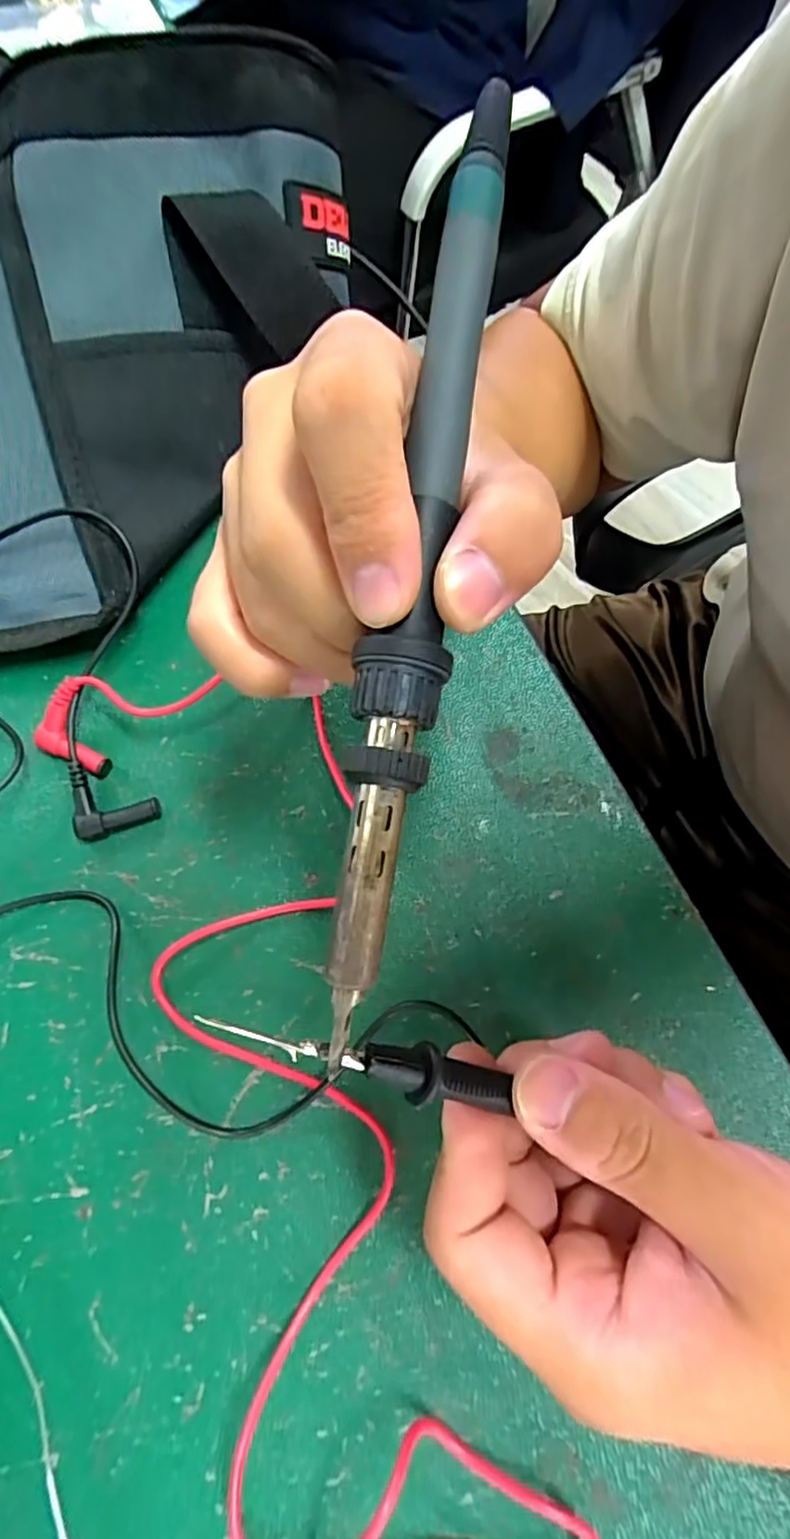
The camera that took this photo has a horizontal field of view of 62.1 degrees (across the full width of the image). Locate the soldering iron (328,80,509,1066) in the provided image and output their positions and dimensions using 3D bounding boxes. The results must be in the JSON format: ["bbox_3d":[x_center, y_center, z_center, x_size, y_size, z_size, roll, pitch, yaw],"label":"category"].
[{"bbox_3d":[0.007,-0.058,0.152,0.018,0.013,0.228,8,83,4],"label":"soldering iron"}]

